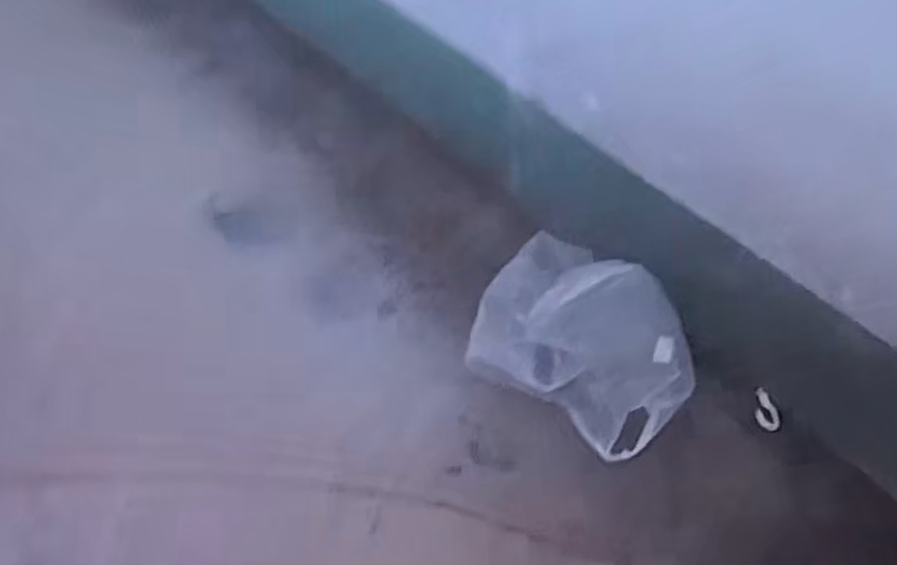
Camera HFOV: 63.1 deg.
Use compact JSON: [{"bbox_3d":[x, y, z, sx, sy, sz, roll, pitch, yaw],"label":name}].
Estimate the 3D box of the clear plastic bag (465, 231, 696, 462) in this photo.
[{"bbox_3d":[0.256,0.102,1.372,0.401,0.188,0.293,37,66,24],"label":"clear plastic bag"}]

